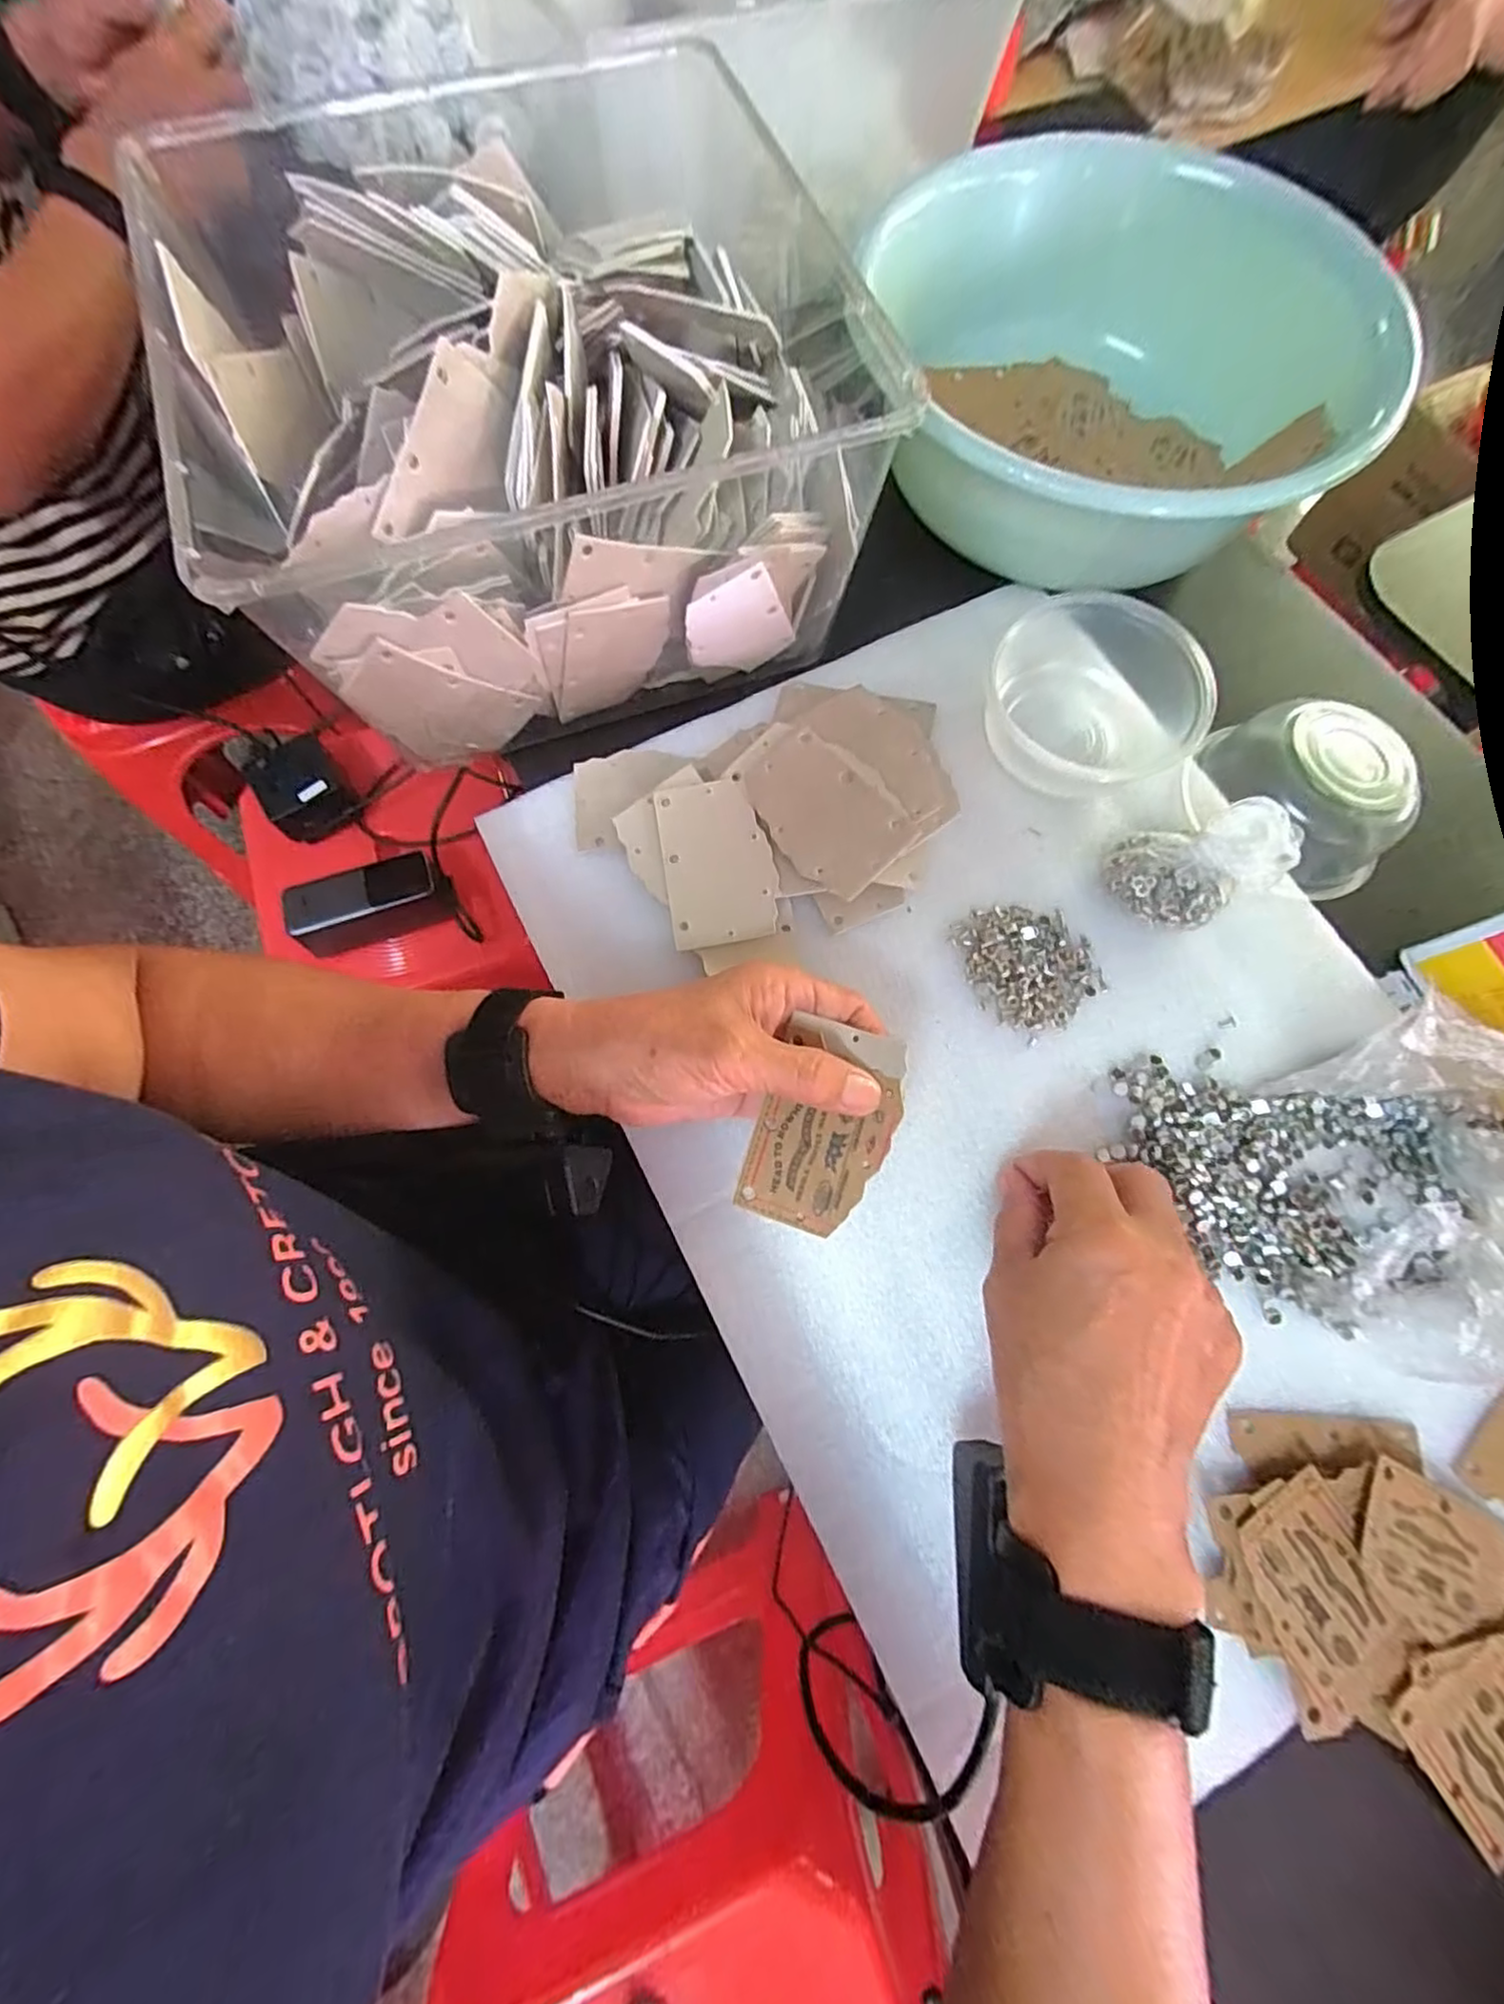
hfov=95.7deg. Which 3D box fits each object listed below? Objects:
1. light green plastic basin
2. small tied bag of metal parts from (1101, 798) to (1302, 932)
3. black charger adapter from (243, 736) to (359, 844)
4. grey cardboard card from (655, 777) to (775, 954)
[{"bbox_3d":[0.204,-0.359,0.413,0.251,0.122,0.273,0,74,0],"label":"light green plastic basin"},{"bbox_3d":[0.219,-0.066,0.336,0.071,0.052,0.050,-8,74,-3],"label":"small tied bag of metal parts"},{"bbox_3d":[-0.437,-0.210,0.666,0.077,0.047,0.086,-30,76,-9],"label":"black charger adapter"},{"bbox_3d":[-0.018,-0.071,0.347,0.054,0.004,0.084,-10,82,5],"label":"grey cardboard card"}]

